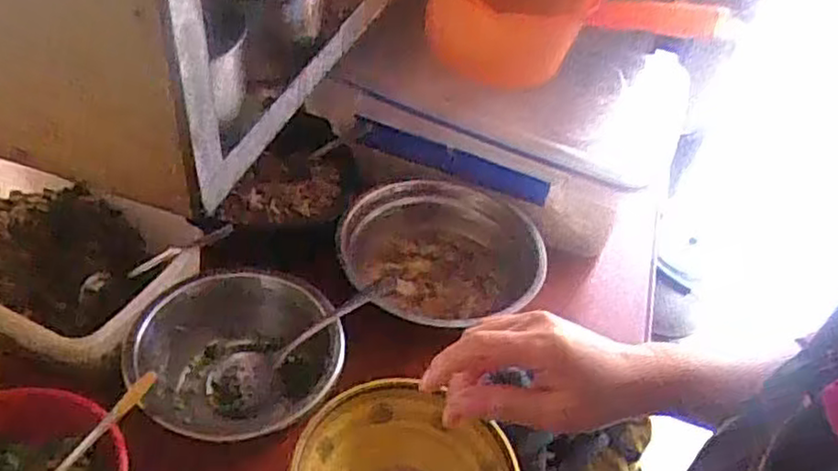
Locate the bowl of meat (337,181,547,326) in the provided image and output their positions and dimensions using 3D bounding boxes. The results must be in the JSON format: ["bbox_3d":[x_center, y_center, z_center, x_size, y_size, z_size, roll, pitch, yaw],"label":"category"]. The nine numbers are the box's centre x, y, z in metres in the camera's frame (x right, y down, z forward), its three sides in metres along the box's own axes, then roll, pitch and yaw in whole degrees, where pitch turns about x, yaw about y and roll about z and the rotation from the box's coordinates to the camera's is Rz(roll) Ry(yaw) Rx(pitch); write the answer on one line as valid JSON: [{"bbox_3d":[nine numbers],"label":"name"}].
[{"bbox_3d":[0.034,0.023,0.743,0.196,0.070,0.199,4,43,-4],"label":"bowl of meat"}]

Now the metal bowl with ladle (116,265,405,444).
[{"bbox_3d":[-0.162,0.112,0.609,0.169,0.088,0.177,4,43,-4],"label":"metal bowl with ladle"}]

